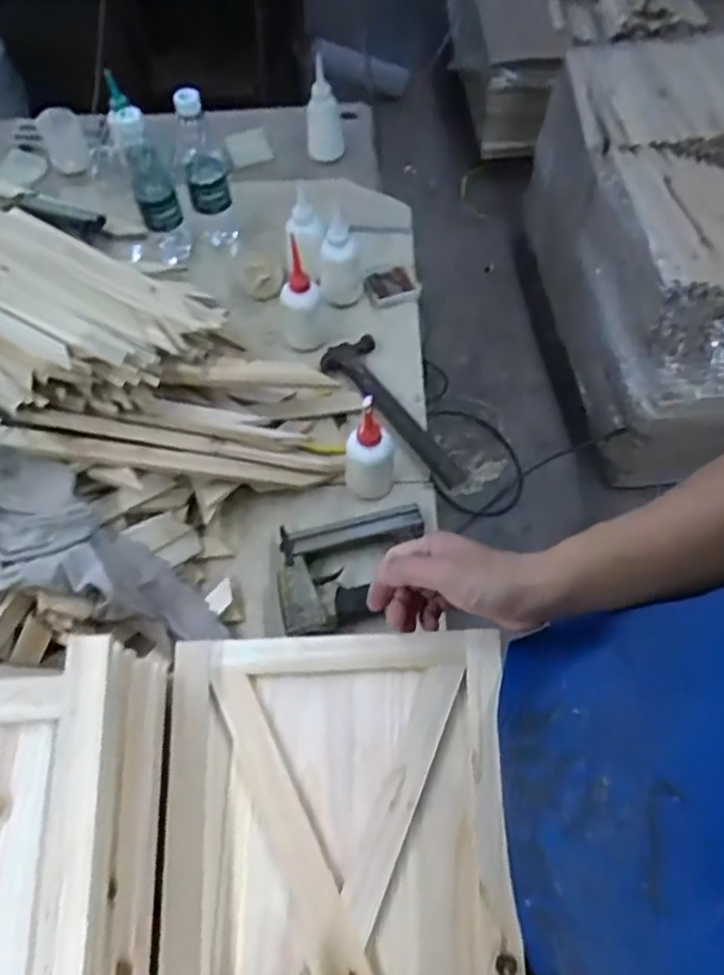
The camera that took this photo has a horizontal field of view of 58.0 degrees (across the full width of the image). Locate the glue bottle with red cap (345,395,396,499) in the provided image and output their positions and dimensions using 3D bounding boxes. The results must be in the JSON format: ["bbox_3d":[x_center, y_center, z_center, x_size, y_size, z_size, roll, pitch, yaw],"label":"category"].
[{"bbox_3d":[0.009,-0.050,0.772,0.060,0.148,0.061,2,61,2],"label":"glue bottle with red cap"}]

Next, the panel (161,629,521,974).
[{"bbox_3d":[-0.015,0.311,0.420,0.235,0.032,0.433,-2,61,0],"label":"panel"}]

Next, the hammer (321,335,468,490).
[{"bbox_3d":[0.041,-0.105,0.879,0.075,0.031,0.279,-29,65,-14],"label":"hammer"}]

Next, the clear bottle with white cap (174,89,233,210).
[{"bbox_3d":[-0.232,-0.481,0.938,0.063,0.157,0.064,-2,61,-1],"label":"clear bottle with white cap"}]

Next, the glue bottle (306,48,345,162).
[{"bbox_3d":[-0.067,-0.671,1.178,0.066,0.156,0.079,-2,61,0],"label":"glue bottle"}]

